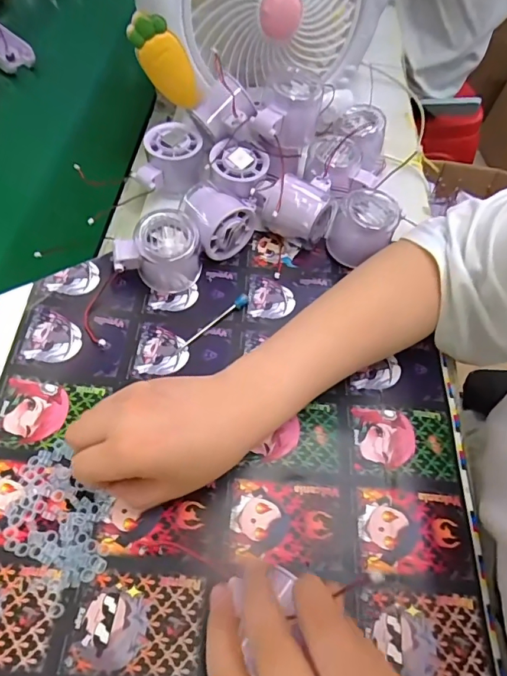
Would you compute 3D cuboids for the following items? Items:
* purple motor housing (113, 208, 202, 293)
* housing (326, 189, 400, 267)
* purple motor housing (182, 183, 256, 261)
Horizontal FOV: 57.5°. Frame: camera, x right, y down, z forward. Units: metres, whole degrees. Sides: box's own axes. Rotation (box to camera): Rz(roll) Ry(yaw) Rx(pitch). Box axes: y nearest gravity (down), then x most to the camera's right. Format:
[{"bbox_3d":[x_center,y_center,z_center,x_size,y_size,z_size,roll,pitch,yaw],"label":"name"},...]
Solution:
[{"bbox_3d":[-0.087,-0.079,0.423,0.073,0.061,0.048,2,56,-3],"label":"purple motor housing"},{"bbox_3d":[0.106,-0.108,0.457,0.058,0.057,0.055,2,56,-3],"label":"housing"},{"bbox_3d":[-0.032,-0.118,0.458,0.065,0.051,0.061,-27,62,-21],"label":"purple motor housing"}]

